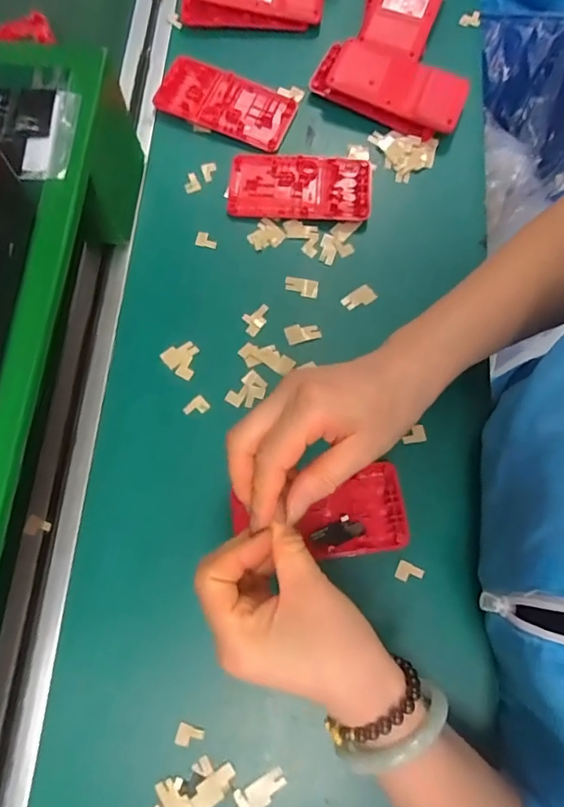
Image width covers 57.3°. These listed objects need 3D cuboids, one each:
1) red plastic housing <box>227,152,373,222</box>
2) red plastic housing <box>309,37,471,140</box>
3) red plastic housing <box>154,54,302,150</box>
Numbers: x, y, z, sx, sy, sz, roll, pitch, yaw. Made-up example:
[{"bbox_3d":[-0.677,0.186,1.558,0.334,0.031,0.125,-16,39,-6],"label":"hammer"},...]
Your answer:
[{"bbox_3d":[0.015,-0.190,0.449,0.122,0.013,0.063,2,75,1],"label":"red plastic housing"},{"bbox_3d":[0.099,-0.289,0.472,0.134,0.022,0.061,23,76,6],"label":"red plastic housing"},{"bbox_3d":[-0.050,-0.275,0.472,0.118,0.012,0.059,21,76,6],"label":"red plastic housing"}]

